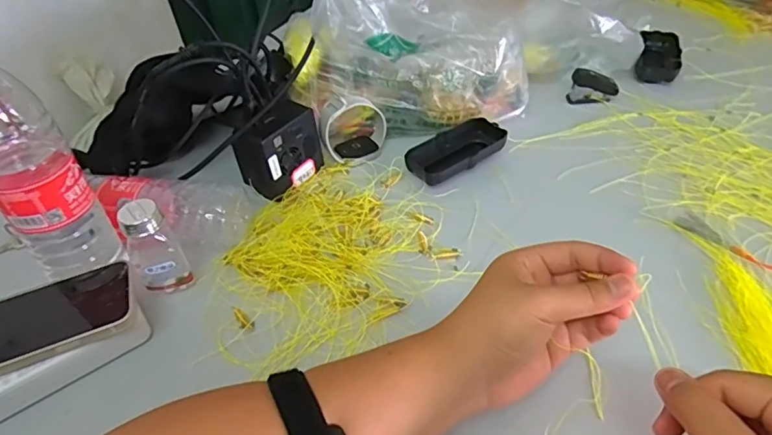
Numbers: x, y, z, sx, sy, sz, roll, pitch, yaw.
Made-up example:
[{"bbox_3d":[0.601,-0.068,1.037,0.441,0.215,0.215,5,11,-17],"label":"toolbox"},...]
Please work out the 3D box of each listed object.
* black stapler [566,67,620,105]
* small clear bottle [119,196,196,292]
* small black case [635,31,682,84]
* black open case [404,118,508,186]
[{"bbox_3d":[0.250,-0.159,0.617,0.056,0.032,0.021,8,45,15],"label":"black stapler"},{"bbox_3d":[-0.194,0.027,0.426,0.037,0.078,0.036,-31,49,-24],"label":"small clear bottle"},{"bbox_3d":[0.354,-0.209,0.667,0.050,0.023,0.104,13,47,19],"label":"small black case"},{"bbox_3d":[0.074,-0.070,0.547,0.113,0.020,0.055,-31,49,-24],"label":"black open case"}]

